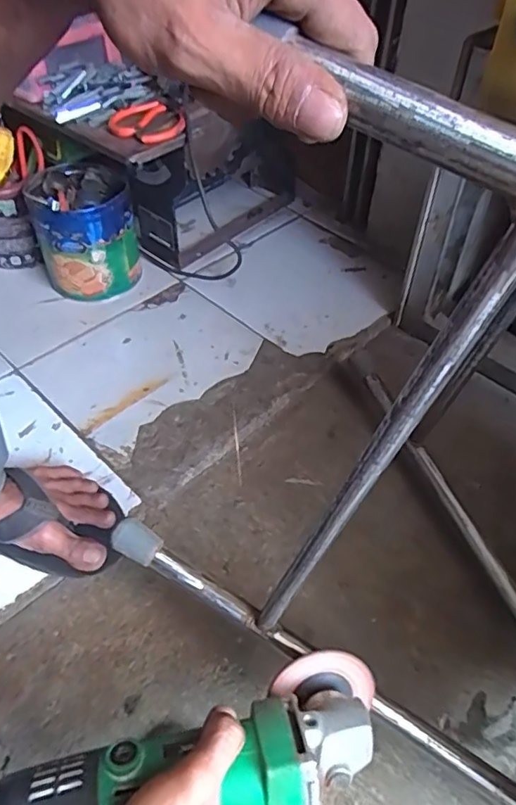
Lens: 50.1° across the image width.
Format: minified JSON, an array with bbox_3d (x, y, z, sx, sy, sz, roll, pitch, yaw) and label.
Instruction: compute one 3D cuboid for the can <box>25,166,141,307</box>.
[{"bbox_3d":[-0.270,-0.258,0.858,0.147,0.157,0.141,1,50,-1],"label":"can"}]

